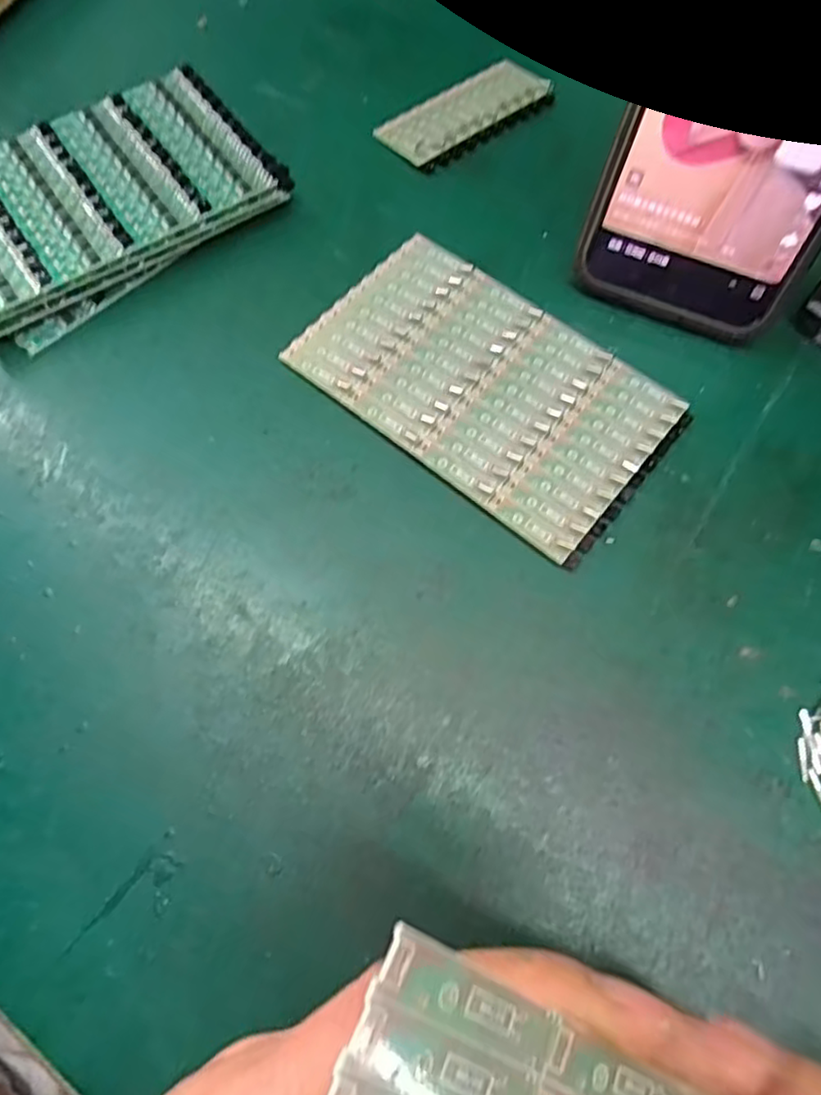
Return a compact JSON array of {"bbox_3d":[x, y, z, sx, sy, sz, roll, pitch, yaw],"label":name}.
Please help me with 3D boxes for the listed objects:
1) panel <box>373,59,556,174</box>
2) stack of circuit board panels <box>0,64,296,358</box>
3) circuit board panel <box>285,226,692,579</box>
[{"bbox_3d":[0.025,-0.196,0.294,0.079,0.007,0.034,-38,70,-14],"label":"panel"},{"bbox_3d":[-0.124,-0.137,0.259,0.132,0.019,0.082,-38,74,-15],"label":"stack of circuit board panels"},{"bbox_3d":[0.027,-0.059,0.238,0.129,0.006,0.078,38,72,13],"label":"circuit board panel"}]

